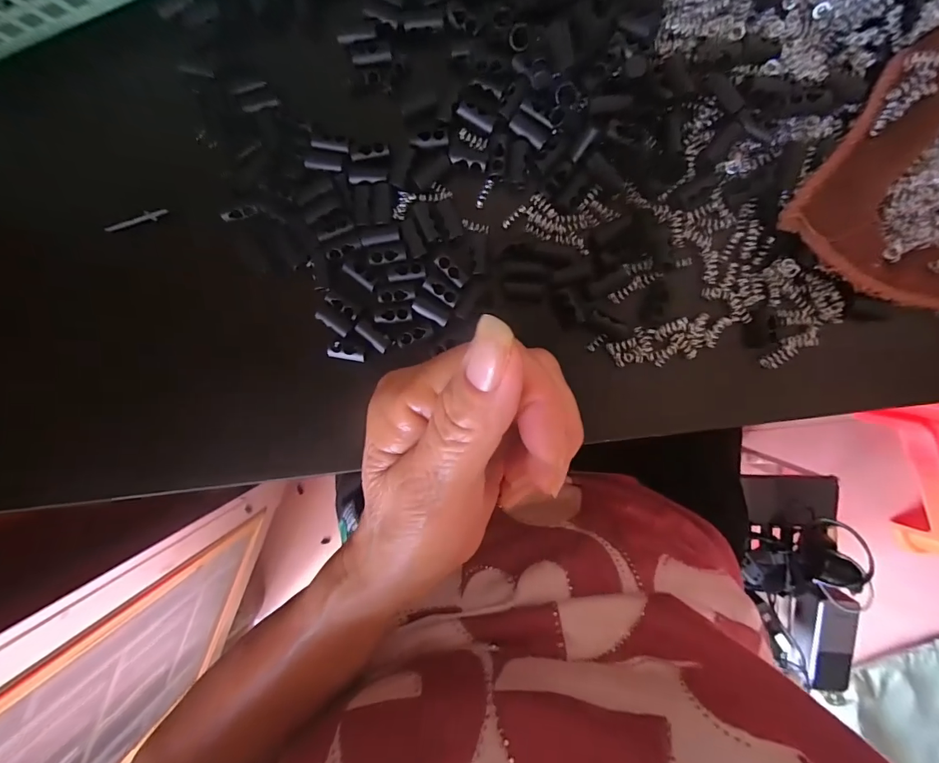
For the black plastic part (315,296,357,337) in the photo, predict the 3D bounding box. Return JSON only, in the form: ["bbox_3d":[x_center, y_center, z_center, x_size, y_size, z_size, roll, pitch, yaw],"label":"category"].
[{"bbox_3d":[-0.062,-0.031,0.202,0.017,0.004,0.013,35,95,0],"label":"black plastic part"}]

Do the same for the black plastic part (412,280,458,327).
[{"bbox_3d":[-0.016,-0.036,0.200,0.017,0.004,0.016,28,95,0],"label":"black plastic part"}]

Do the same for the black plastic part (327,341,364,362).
[{"bbox_3d":[-0.057,-0.013,0.203,0.016,0.004,0.007,13,95,2],"label":"black plastic part"}]

